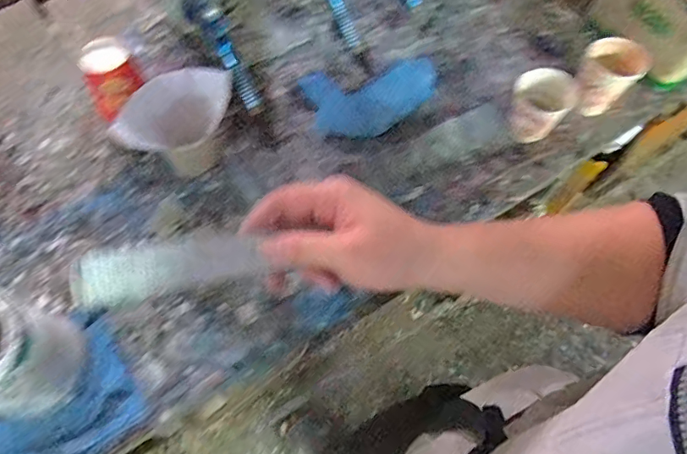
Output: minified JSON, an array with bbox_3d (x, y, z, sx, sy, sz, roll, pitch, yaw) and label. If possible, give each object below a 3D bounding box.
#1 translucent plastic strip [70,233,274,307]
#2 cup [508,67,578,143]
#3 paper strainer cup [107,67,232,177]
[{"bbox_3d":[-0.114,0.027,0.327,0.122,0.005,0.035,-8,91,-28],"label":"translucent plastic strip"},{"bbox_3d":[0.263,-0.164,0.647,0.073,0.092,0.074,0,68,0],"label":"cup"},{"bbox_3d":[-0.202,-0.127,0.600,0.142,0.126,0.084,-42,73,-15],"label":"paper strainer cup"}]

